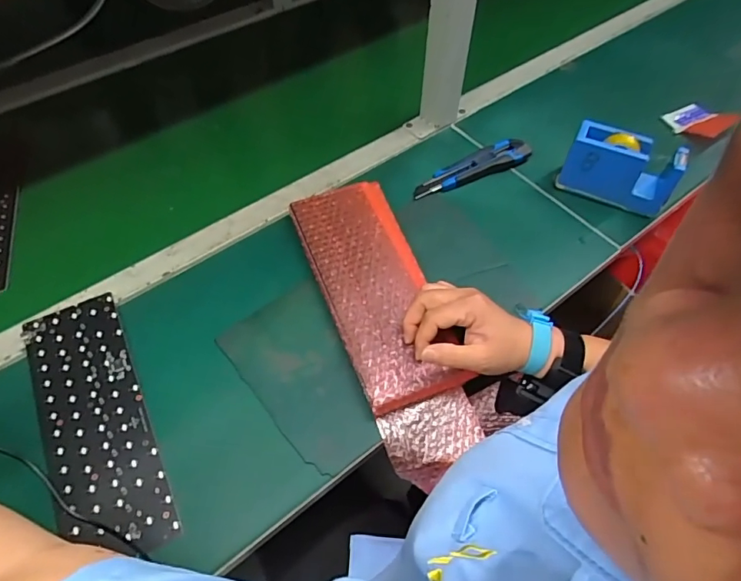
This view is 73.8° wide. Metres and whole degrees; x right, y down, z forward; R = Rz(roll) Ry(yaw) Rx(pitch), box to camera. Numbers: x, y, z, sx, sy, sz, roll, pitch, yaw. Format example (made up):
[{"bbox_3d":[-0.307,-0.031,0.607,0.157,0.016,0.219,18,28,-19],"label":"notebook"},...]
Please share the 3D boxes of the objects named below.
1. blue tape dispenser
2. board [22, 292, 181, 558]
[{"bbox_3d":[0.317,-0.154,0.627,0.132,0.079,0.052,23,58,14],"label":"blue tape dispenser"},{"bbox_3d":[-0.267,0.121,0.476,0.088,0.006,0.274,-24,59,-17],"label":"board"}]

